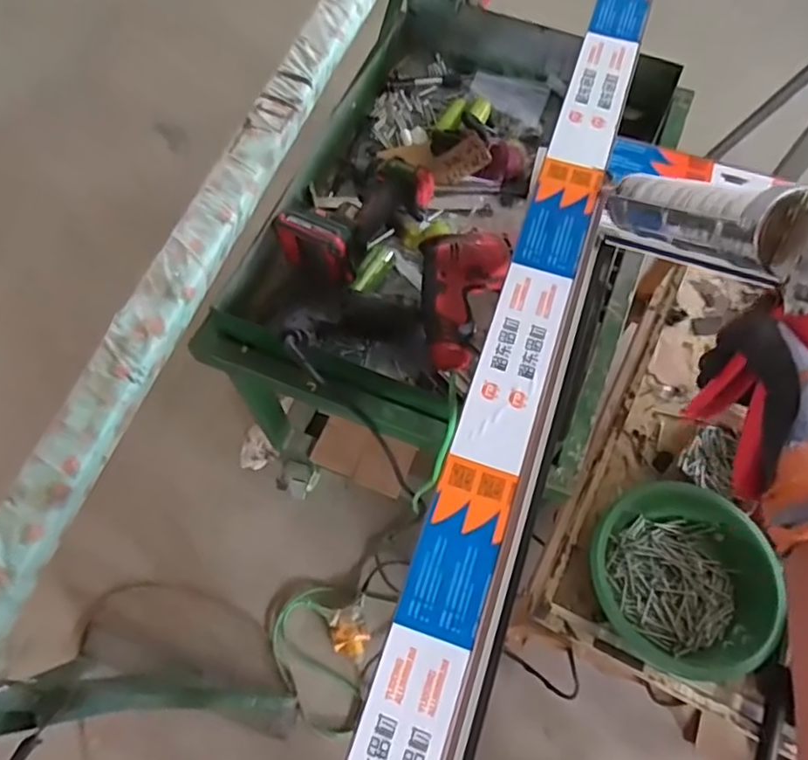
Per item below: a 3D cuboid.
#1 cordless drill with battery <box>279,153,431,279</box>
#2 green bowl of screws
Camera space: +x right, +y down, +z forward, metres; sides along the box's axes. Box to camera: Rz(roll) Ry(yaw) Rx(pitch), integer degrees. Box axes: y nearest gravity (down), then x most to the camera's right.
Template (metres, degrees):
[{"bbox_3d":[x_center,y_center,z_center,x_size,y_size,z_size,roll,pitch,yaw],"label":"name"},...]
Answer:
[{"bbox_3d":[-0.068,-0.238,0.853,0.131,0.079,0.223,33,57,13],"label":"cordless drill with battery"},{"bbox_3d":[0.327,0.241,0.745,0.179,0.070,0.195,0,66,0],"label":"green bowl of screws"}]

